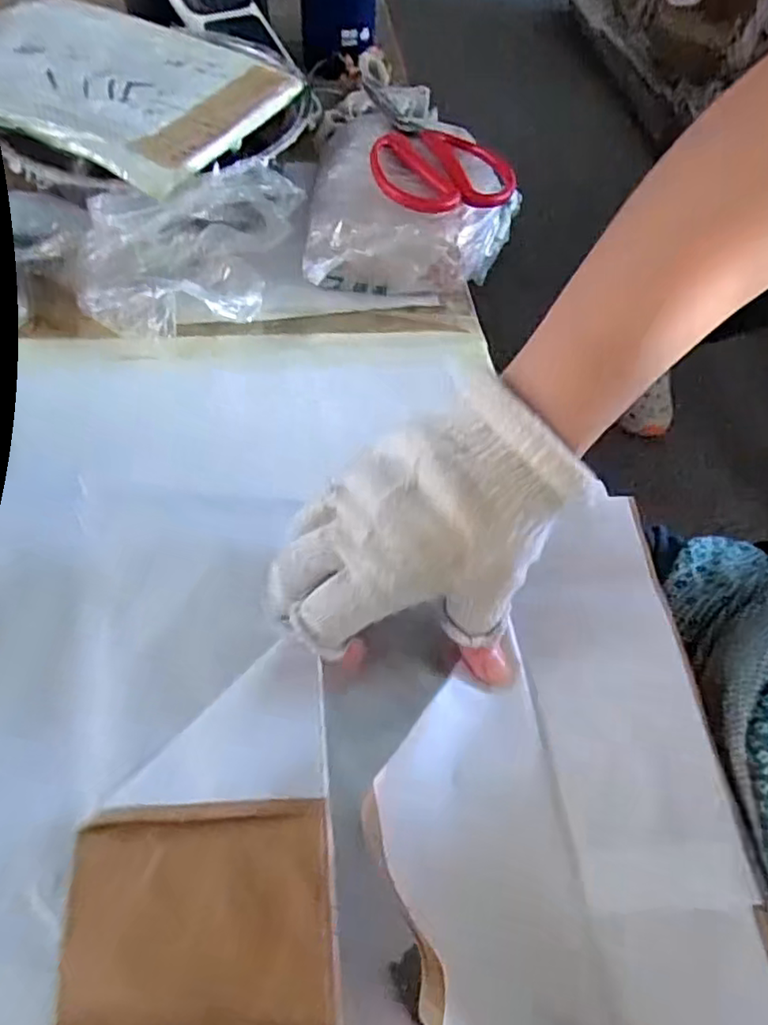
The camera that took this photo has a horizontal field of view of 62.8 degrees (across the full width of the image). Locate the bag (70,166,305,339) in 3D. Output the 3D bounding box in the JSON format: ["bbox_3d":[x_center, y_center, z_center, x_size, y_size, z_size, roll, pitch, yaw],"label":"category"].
[{"bbox_3d":[-0.128,-0.172,0.420,0.156,0.065,0.074,-15,59,-14],"label":"bag"}]

